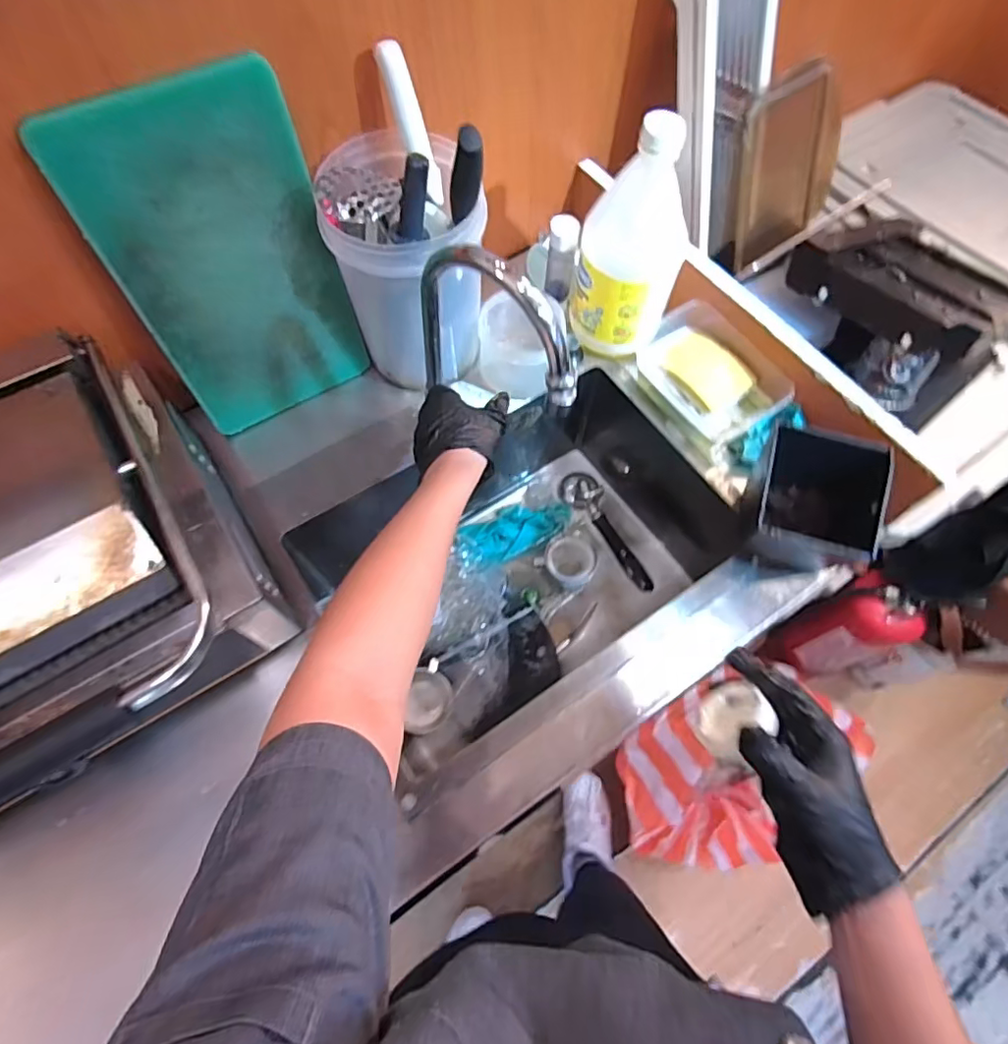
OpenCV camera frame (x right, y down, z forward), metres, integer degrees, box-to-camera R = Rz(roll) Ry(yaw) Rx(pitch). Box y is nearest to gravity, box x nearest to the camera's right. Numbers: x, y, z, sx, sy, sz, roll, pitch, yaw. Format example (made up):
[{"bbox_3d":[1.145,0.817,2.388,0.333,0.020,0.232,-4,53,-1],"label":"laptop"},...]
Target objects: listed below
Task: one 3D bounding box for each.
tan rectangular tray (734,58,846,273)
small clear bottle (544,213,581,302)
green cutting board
[{"bbox_3d":[0.405,-0.504,0.813,0.183,0.220,0.019,-29,47,-16],"label":"tan rectangular tray"},{"bbox_3d":[0.069,-0.313,0.689,0.034,0.099,0.030,10,64,4],"label":"small clear bottle"},{"bbox_3d":[-0.263,-0.243,0.575,0.196,0.330,0.012,-30,61,-16],"label":"green cutting board"}]

